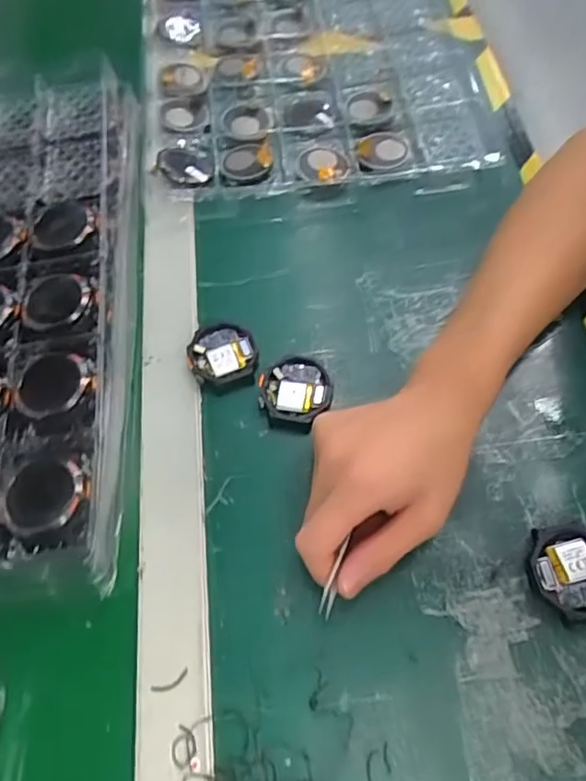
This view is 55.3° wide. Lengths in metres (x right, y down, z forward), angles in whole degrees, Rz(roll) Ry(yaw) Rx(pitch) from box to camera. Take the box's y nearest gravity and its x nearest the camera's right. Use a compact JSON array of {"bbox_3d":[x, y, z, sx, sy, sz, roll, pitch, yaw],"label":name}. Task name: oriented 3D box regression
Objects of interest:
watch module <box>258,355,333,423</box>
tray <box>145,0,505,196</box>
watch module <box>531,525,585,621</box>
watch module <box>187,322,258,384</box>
[{"bbox_3d":[0.002,-0.002,0.385,0.048,0.009,0.050,10,63,8],"label":"watch module"},{"bbox_3d":[0.011,-0.349,0.550,0.304,0.028,0.407,-6,62,0],"label":"tray"},{"bbox_3d":[0.163,0.105,0.322,0.048,0.009,0.049,13,64,9],"label":"watch module"},{"bbox_3d":[-0.050,-0.026,0.397,0.047,0.010,0.046,-24,64,-9],"label":"watch module"}]

